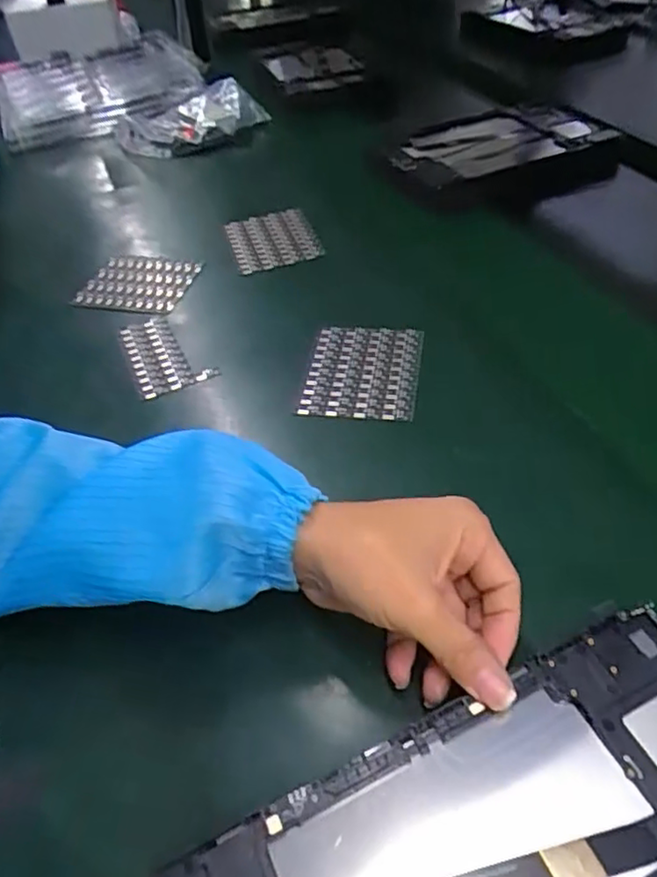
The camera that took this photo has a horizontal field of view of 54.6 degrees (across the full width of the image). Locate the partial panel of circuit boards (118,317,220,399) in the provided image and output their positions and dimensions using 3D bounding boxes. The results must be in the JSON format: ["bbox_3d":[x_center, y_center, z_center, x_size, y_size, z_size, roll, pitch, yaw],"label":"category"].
[{"bbox_3d":[-0.133,-0.070,0.519,0.059,0.006,0.101,-21,47,-14],"label":"partial panel of circuit boards"}]

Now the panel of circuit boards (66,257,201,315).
[{"bbox_3d":[-0.177,-0.144,0.592,0.106,0.010,0.078,10,47,14],"label":"panel of circuit boards"}]

